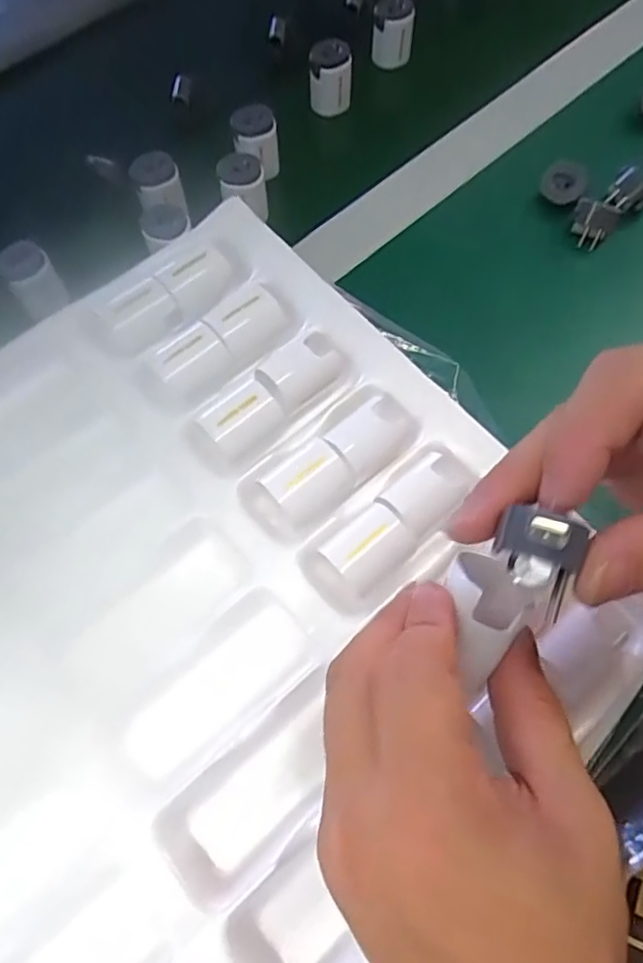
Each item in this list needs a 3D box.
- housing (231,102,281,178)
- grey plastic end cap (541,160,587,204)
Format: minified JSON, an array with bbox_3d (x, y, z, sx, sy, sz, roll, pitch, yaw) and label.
[{"bbox_3d":[-0.048,-0.238,0.437,0.030,0.041,0.033,0,67,0],"label":"housing"},{"bbox_3d":[0.161,-0.200,0.415,0.027,0.021,0.019,26,70,11],"label":"grey plastic end cap"}]

